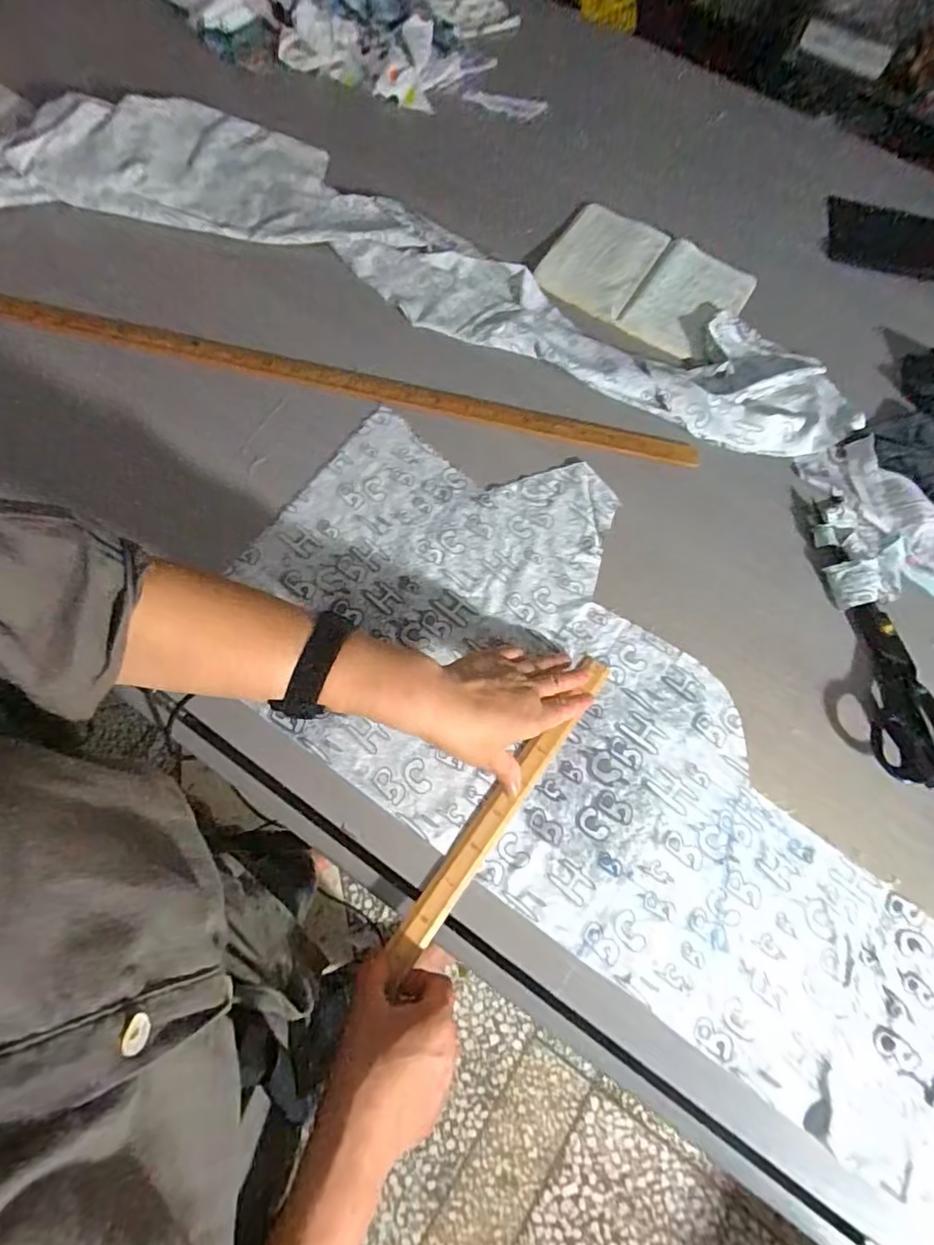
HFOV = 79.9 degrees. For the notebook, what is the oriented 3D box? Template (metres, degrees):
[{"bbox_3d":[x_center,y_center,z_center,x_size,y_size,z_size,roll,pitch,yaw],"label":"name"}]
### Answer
[{"bbox_3d":[0.227,-0.444,0.716,0.243,0.017,0.192,31,71,8],"label":"notebook"}]

